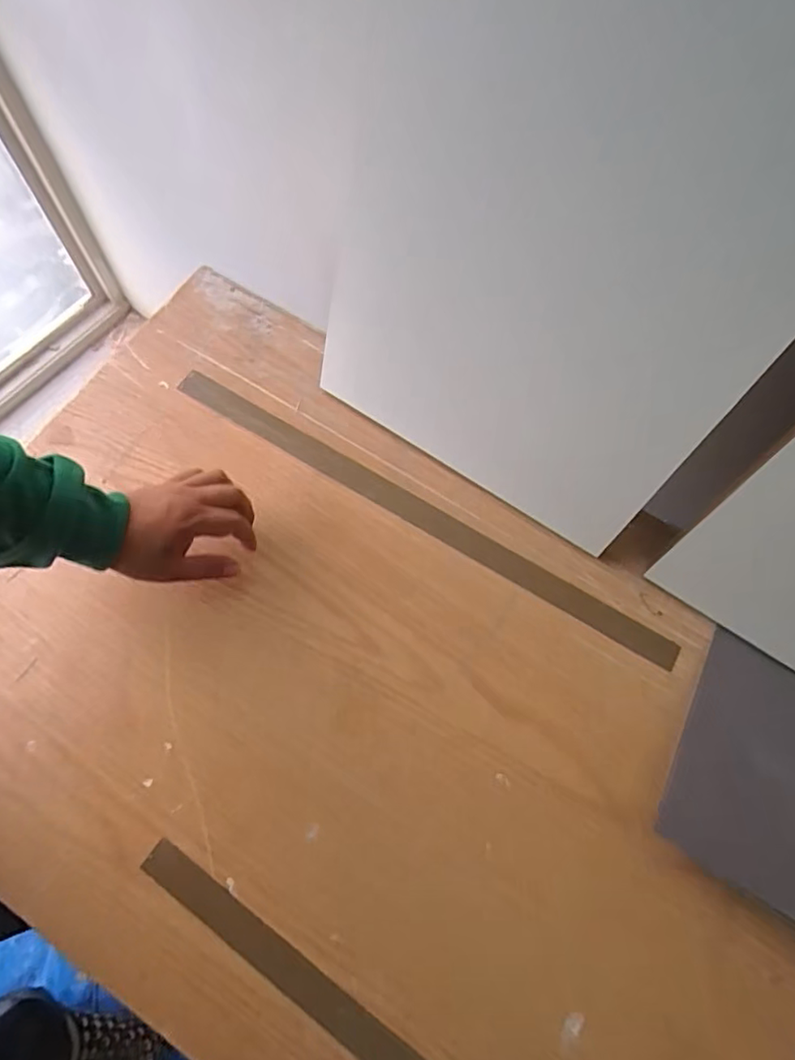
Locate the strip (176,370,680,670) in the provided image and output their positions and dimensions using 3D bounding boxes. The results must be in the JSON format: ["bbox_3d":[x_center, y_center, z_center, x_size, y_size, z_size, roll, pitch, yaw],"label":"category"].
[{"bbox_3d":[0.013,-0.025,0.599,0.570,0.006,0.035,31,71,10],"label":"strip"}]

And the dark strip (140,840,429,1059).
[{"bbox_3d":[0.034,0.425,0.433,0.571,0.004,0.028,33,71,10],"label":"dark strip"}]

